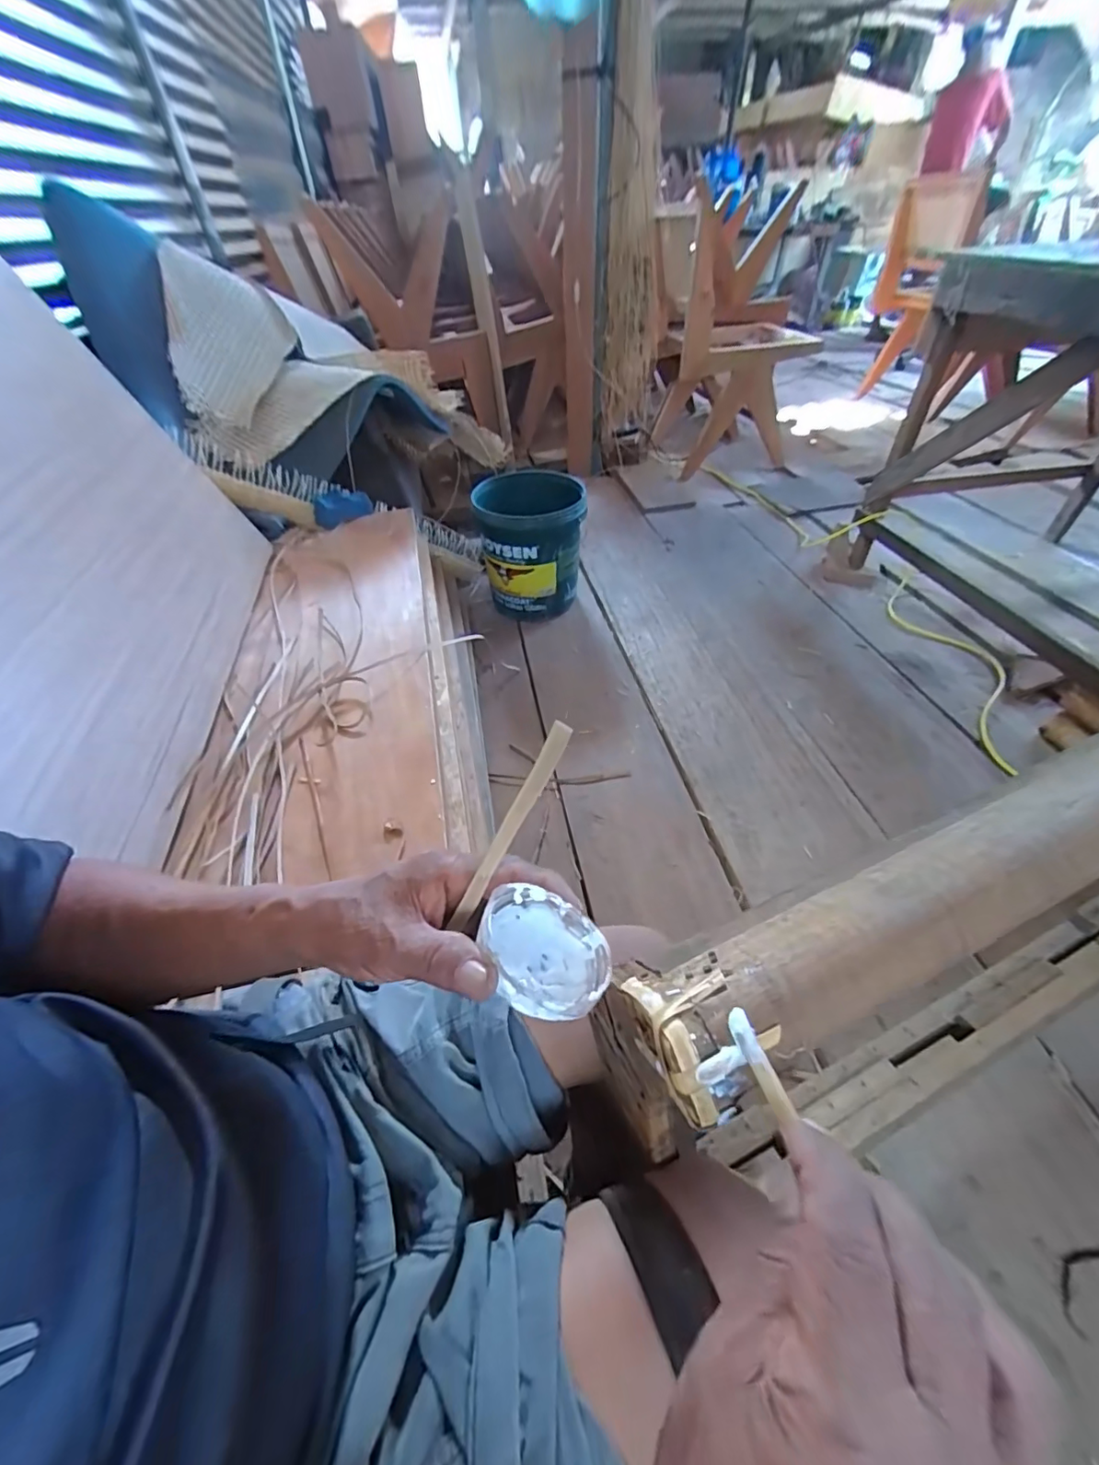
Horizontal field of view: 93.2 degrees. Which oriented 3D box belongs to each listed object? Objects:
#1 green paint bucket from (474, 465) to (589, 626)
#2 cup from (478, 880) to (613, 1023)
[{"bbox_3d":[-0.047,-0.531,1.524,0.302,0.334,0.278,-4,45,1],"label":"green paint bucket"},{"bbox_3d":[-0.002,0.104,0.246,0.050,0.042,0.060,-21,47,-15],"label":"cup"}]

